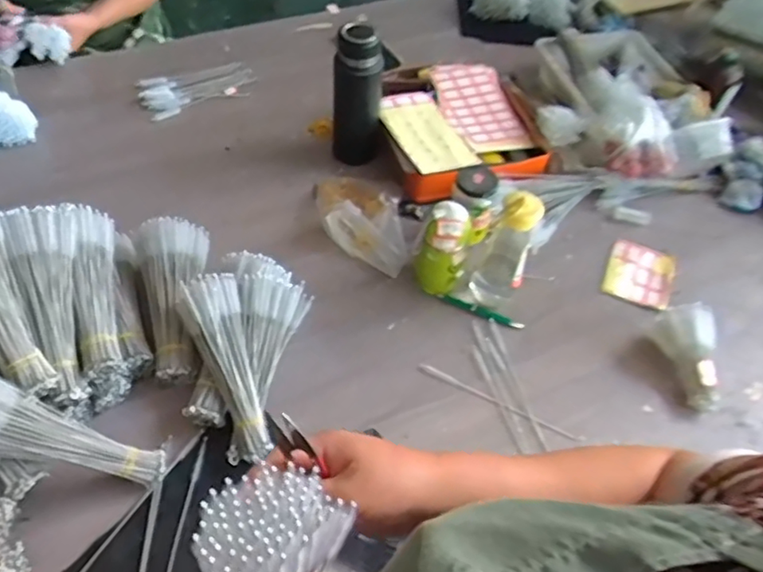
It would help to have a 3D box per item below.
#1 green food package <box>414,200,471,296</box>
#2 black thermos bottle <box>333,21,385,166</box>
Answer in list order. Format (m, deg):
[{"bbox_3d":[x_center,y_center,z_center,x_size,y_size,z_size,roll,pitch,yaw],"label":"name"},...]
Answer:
[{"bbox_3d":[0.089,-0.054,0.872,0.068,0.143,0.052,29,57,14],"label":"green food package"},{"bbox_3d":[-0.039,-0.308,0.996,0.083,0.226,0.064,5,54,-2],"label":"black thermos bottle"}]

